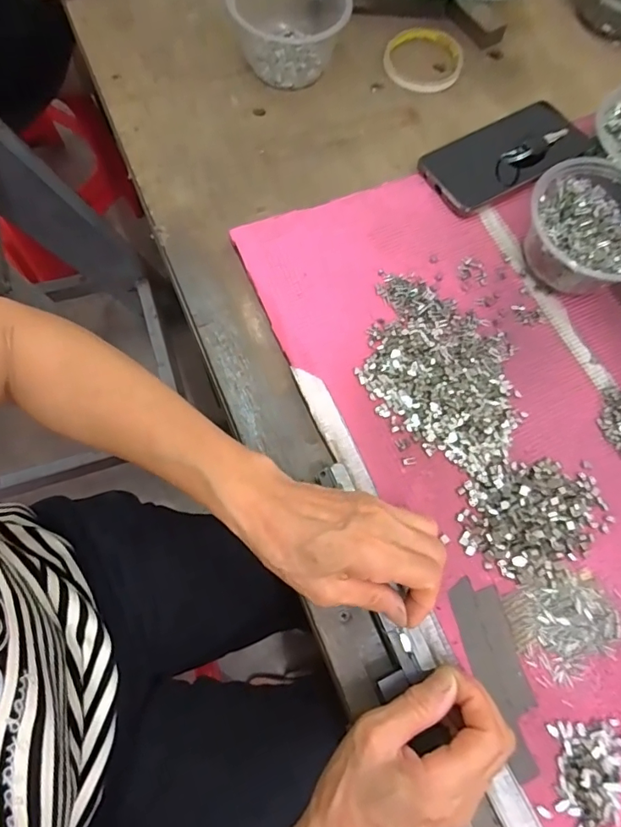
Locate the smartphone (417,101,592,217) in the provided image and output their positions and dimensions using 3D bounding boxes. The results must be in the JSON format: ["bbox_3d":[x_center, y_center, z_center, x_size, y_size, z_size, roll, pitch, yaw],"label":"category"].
[{"bbox_3d":[0.187,-0.247,0.468,0.159,0.016,0.074,-28,76,-13],"label":"smartphone"}]

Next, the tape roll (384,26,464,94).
[{"bbox_3d":[0.121,-0.381,0.527,0.082,0.012,0.083,1,71,-4],"label":"tape roll"}]

